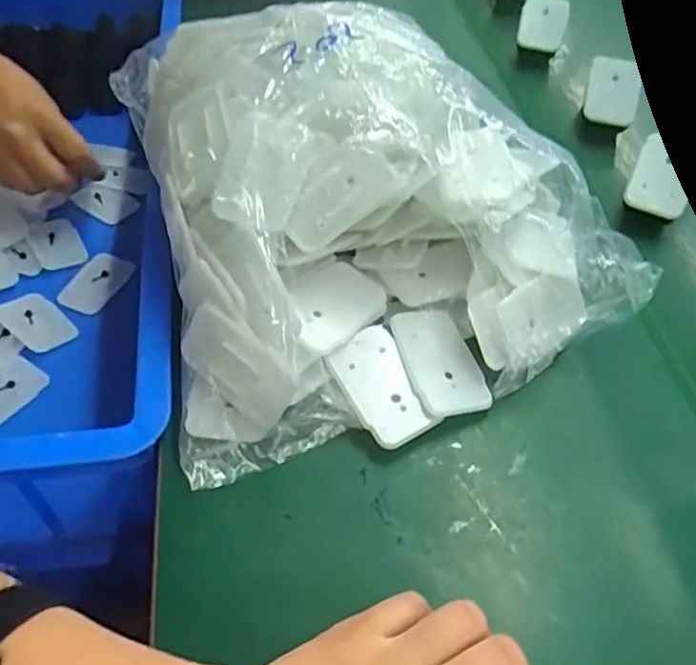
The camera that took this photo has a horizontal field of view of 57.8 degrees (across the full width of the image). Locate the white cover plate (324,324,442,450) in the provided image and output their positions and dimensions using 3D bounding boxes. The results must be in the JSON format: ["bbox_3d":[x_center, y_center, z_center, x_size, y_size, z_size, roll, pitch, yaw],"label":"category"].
[{"bbox_3d":[0.018,0.029,0.343,0.039,0.007,0.065,-28,69,-12],"label":"white cover plate"}]

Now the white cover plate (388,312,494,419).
[{"bbox_3d":[0.051,0.015,0.353,0.043,0.007,0.064,-10,62,-22],"label":"white cover plate"}]

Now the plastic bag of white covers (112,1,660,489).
[{"bbox_3d":[0.012,-0.093,0.386,0.267,0.111,0.294,-10,52,-11],"label":"plastic bag of white covers"}]

